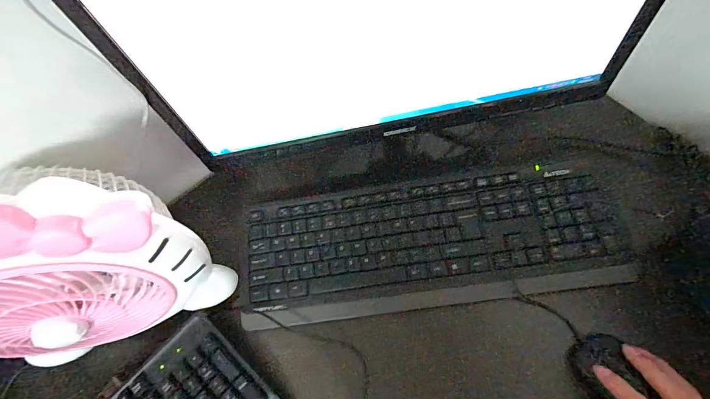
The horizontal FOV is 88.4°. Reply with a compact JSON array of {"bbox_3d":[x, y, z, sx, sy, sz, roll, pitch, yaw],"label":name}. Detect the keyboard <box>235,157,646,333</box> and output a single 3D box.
[{"bbox_3d":[0.082,0.050,0.431,0.431,0.029,0.148,-8,68,4],"label":"keyboard"}]

